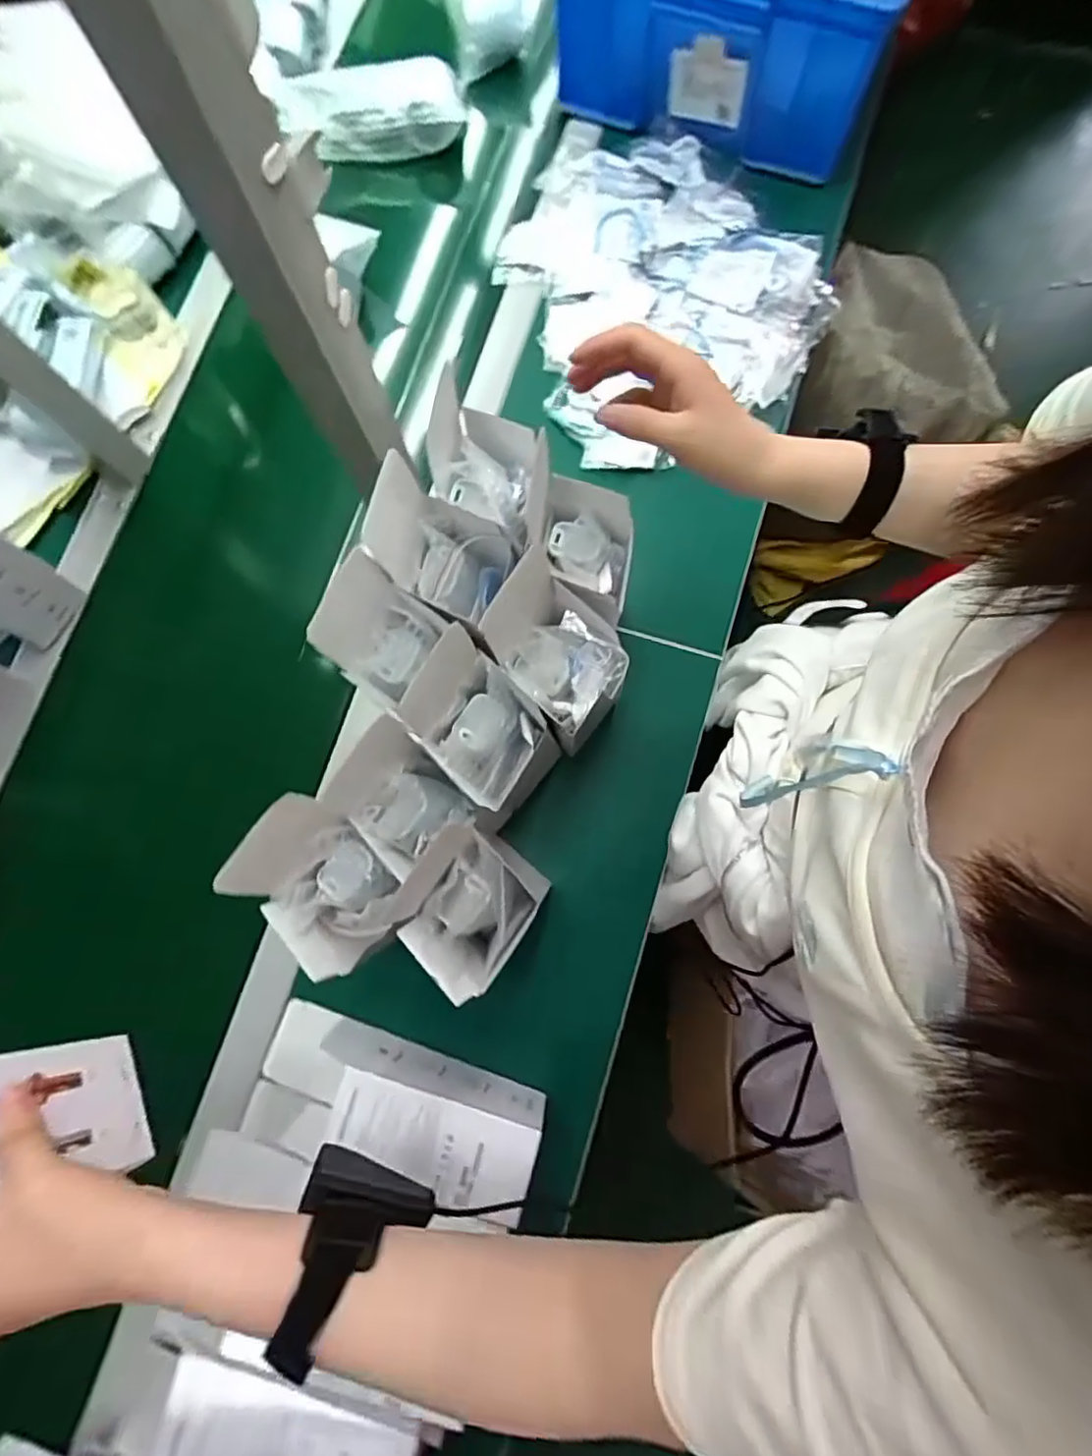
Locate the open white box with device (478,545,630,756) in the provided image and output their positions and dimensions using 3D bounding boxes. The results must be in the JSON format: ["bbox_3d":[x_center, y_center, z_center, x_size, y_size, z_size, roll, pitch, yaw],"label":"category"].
[{"bbox_3d":[0.007,-0.053,0.447,0.103,0.089,0.077,43,83,8],"label":"open white box with device"}]

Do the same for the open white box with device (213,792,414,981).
[{"bbox_3d":[-0.149,0.109,0.410,0.090,0.101,0.099,-42,82,-6],"label":"open white box with device"}]

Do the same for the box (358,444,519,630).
[{"bbox_3d":[-0.079,-0.132,0.469,0.096,0.114,0.081,30,82,6],"label":"box"}]

